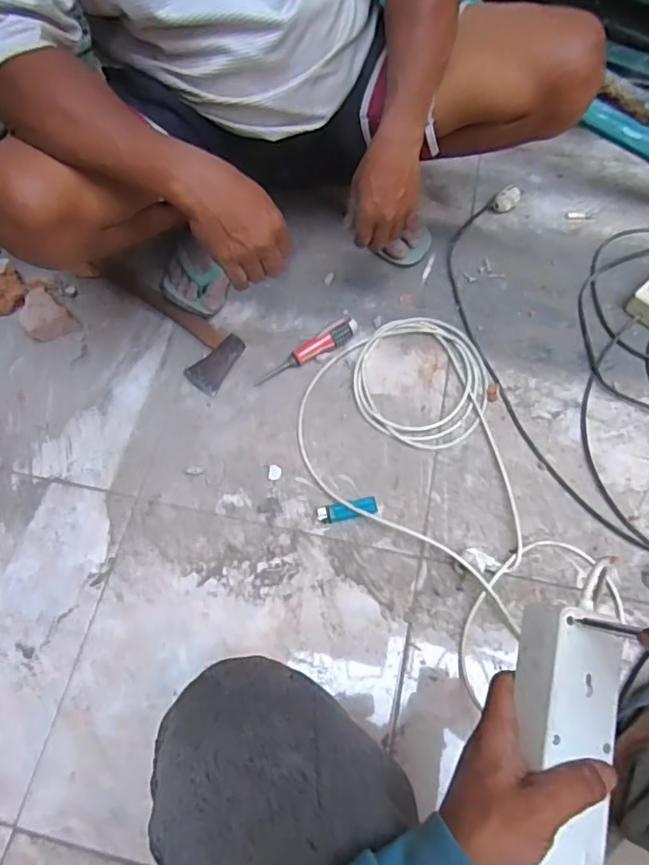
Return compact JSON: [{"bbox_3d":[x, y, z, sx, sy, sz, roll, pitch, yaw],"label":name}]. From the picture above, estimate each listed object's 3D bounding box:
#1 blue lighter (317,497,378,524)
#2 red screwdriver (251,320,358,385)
[{"bbox_3d":[0.031,0.105,0.785,0.080,0.014,0.024,-13,66,-4],"label":"blue lighter"},{"bbox_3d":[-0.027,-0.122,0.885,0.175,0.023,0.026,-27,68,-10],"label":"red screwdriver"}]

